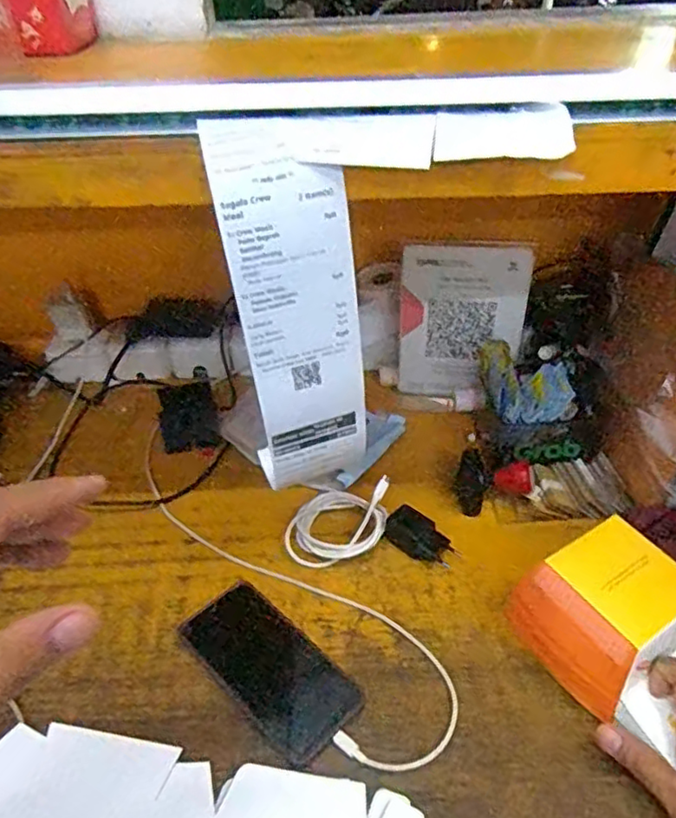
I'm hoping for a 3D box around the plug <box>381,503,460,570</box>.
[{"bbox_3d":[0.081,0.126,0.615,0.070,0.026,0.034,25,45,28],"label":"plug"}]

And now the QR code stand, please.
[{"bbox_3d":[0.145,-0.092,0.749,0.142,0.205,0.032,8,39,11],"label":"QR code stand"}]

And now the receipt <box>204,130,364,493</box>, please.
[{"bbox_3d":[-0.029,-0.052,0.444,0.075,0.274,0.034,-14,38,-9],"label":"receipt"}]

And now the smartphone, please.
[{"bbox_3d":[-0.059,0.217,0.534,0.075,0.009,0.164,-31,48,-33],"label":"smartphone"}]

